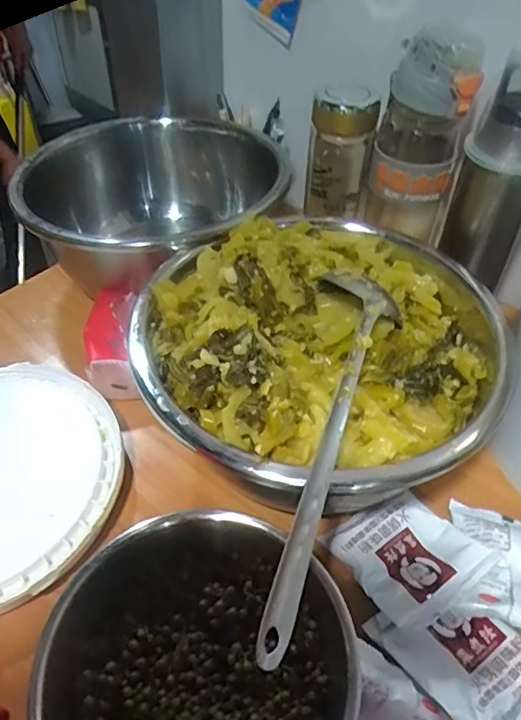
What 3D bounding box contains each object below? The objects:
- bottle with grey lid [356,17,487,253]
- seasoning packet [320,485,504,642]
[{"bbox_3d":[0.141,-0.191,0.504,0.074,0.200,0.081,-10,47,-11],"label":"bottle with grey lid"},{"bbox_3d":[0.100,0.130,0.364,0.081,0.016,0.082,-24,52,-23],"label":"seasoning packet"}]

